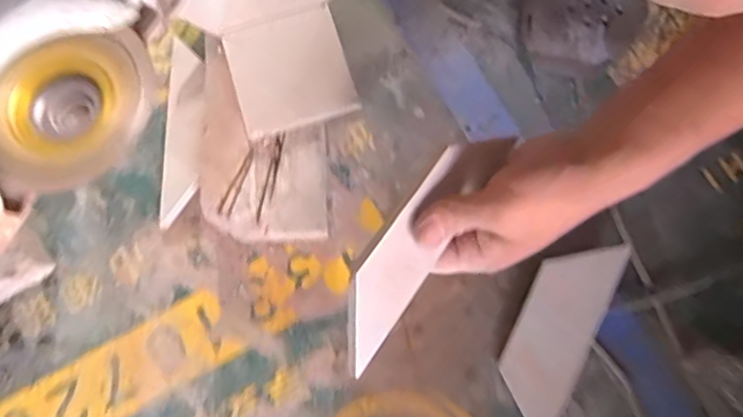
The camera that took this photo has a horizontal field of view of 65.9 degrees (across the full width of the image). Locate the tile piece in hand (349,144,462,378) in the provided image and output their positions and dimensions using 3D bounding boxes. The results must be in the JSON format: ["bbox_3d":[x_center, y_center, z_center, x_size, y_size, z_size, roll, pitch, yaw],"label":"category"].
[{"bbox_3d":[0.020,0.027,0.349,0.136,0.008,0.049,-53,122,-20],"label":"tile piece in hand"}]

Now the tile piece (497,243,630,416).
[{"bbox_3d":[0.155,0.104,0.486,0.062,0.006,0.167,24,88,17],"label":"tile piece"}]

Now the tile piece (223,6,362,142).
[{"bbox_3d":[-0.071,-0.119,0.495,0.096,0.012,0.096,-17,79,-3],"label":"tile piece"}]

